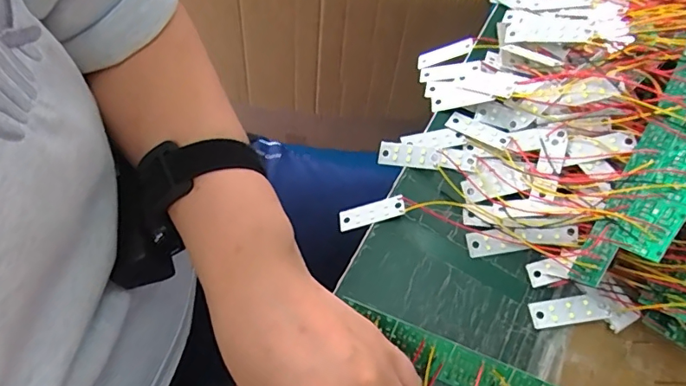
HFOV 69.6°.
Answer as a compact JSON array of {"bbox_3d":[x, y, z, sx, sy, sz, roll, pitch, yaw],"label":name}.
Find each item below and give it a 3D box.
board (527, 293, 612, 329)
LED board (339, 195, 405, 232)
[{"bbox_3d":[0.140,0.073,0.308,0.044,0.004,0.017,-11,66,10],"label":"board"},{"bbox_3d":[0.019,0.014,0.338,0.046,0.004,0.014,-16,66,15],"label":"LED board"}]

